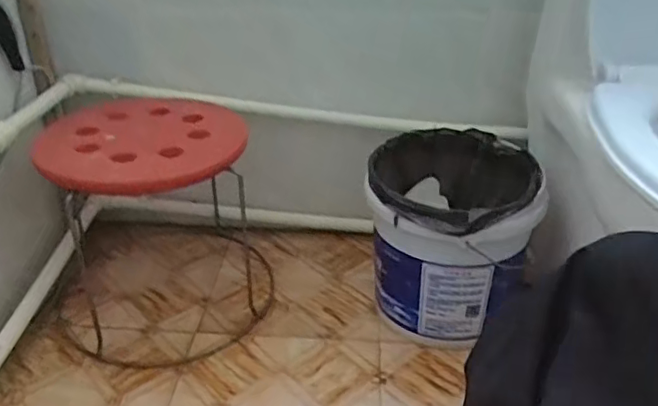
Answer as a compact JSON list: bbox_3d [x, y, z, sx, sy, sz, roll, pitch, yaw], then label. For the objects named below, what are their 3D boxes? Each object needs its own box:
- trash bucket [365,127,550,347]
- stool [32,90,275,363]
[{"bbox_3d":[0.179,0.063,0.928,0.235,0.290,0.252,0,30,0],"label":"trash bucket"},{"bbox_3d":[-0.262,0.019,0.932,0.335,0.310,0.315,-1,32,-8],"label":"stool"}]

